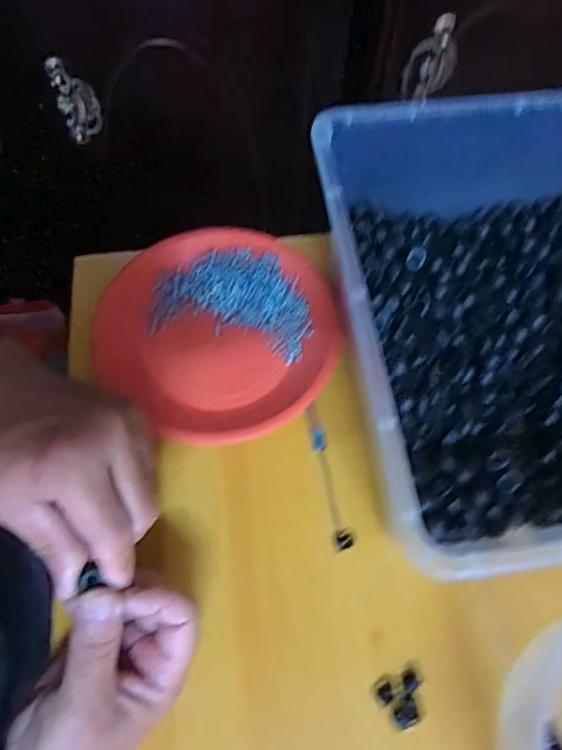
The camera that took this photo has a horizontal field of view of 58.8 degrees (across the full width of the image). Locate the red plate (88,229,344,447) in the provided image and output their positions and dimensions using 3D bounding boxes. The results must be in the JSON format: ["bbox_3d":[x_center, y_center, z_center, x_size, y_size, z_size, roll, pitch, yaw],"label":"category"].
[{"bbox_3d":[-0.049,-0.037,0.424,0.191,0.029,0.192,1,66,-1],"label":"red plate"}]

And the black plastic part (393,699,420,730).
[{"bbox_3d":[0.079,0.213,0.313,0.015,0.006,0.014,-20,68,-10],"label":"black plastic part"}]

